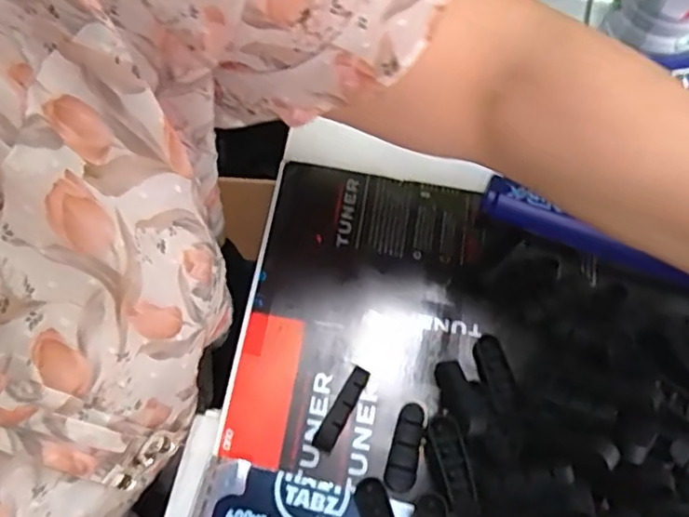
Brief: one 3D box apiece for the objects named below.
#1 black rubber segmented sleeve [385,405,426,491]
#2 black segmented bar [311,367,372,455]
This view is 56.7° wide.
[{"bbox_3d":[0.034,0.105,0.353,0.016,0.012,0.046,13,68,6],"label":"black rubber segmented sleeve"},{"bbox_3d":[-0.001,0.085,0.358,0.011,0.015,0.049,29,71,12],"label":"black segmented bar"}]

